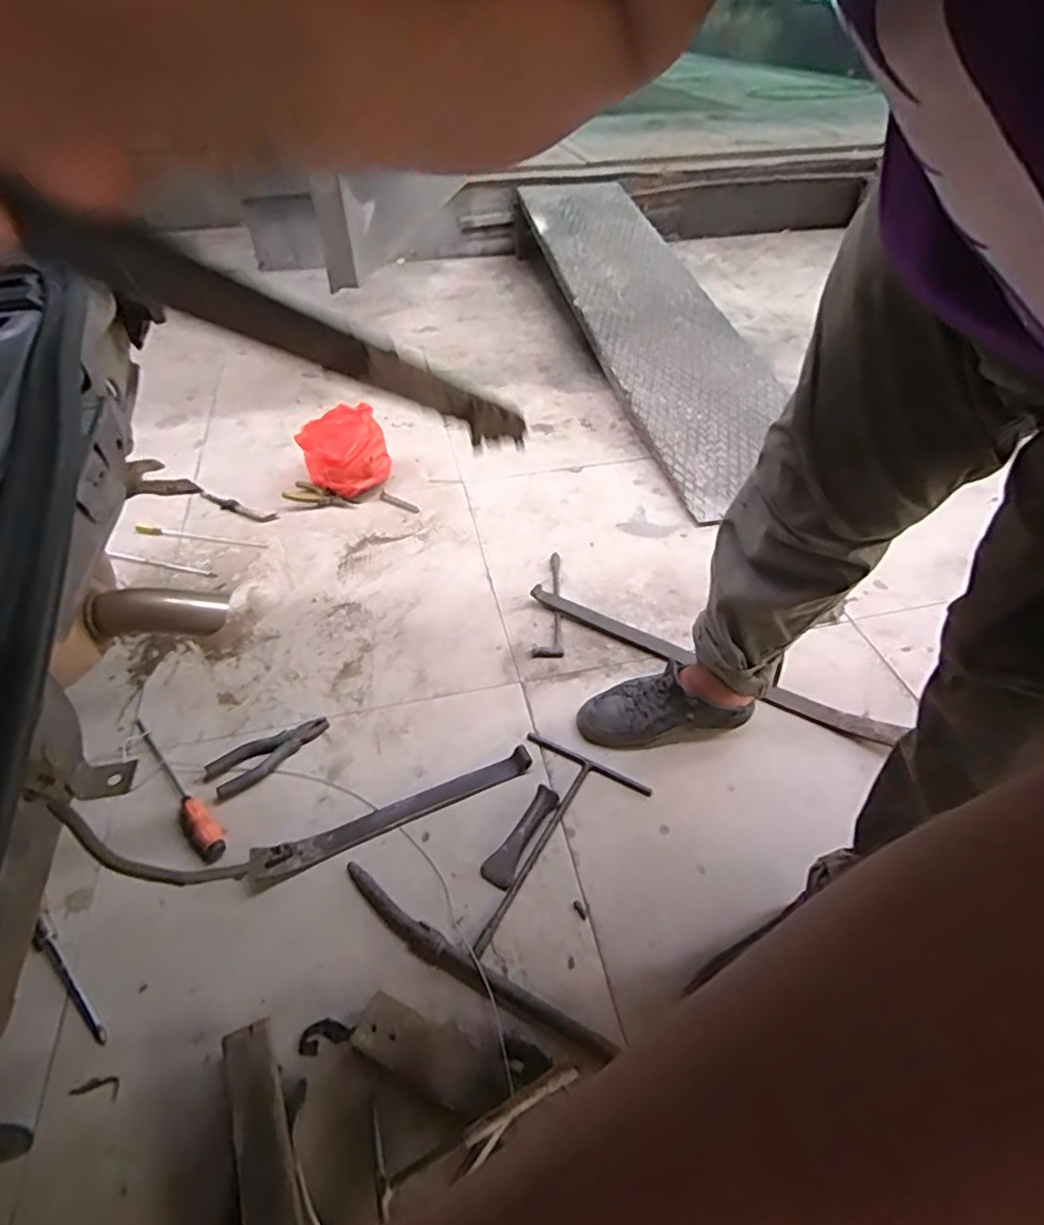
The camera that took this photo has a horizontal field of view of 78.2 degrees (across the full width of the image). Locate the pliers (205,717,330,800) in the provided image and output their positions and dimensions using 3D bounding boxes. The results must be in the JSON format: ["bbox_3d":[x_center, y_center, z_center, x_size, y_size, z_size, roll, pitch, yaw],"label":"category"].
[{"bbox_3d":[-0.364,0.202,0.935,0.170,0.022,0.065,-28,51,-23],"label":"pliers"}]

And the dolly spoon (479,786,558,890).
[{"bbox_3d":[0.000,0.287,0.836,0.039,0.013,0.143,24,51,23],"label":"dolly spoon"}]

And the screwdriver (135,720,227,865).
[{"bbox_3d":[-0.491,0.238,0.895,0.283,0.032,0.039,34,55,30],"label":"screwdriver"}]

